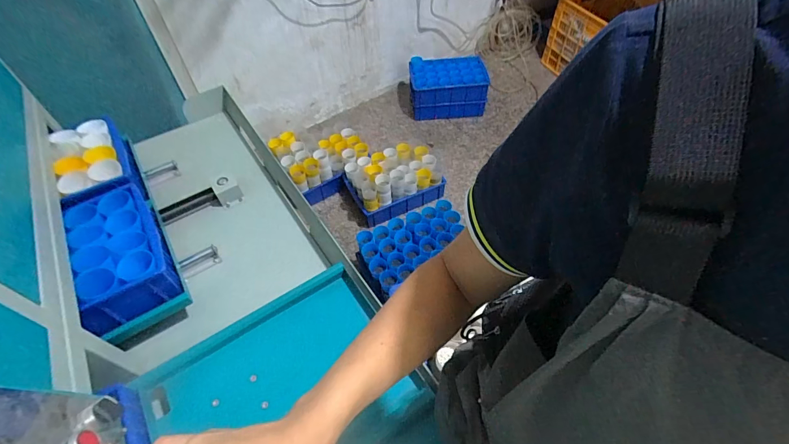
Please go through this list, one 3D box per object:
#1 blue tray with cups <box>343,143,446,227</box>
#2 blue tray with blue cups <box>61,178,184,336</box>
[{"bbox_3d":[0.005,-0.195,1.662,0.408,0.205,0.255,-21,55,-14],"label":"blue tray with cups"},{"bbox_3d":[-0.547,0.052,0.750,0.151,0.092,0.313,-27,56,-18],"label":"blue tray with blue cups"}]

